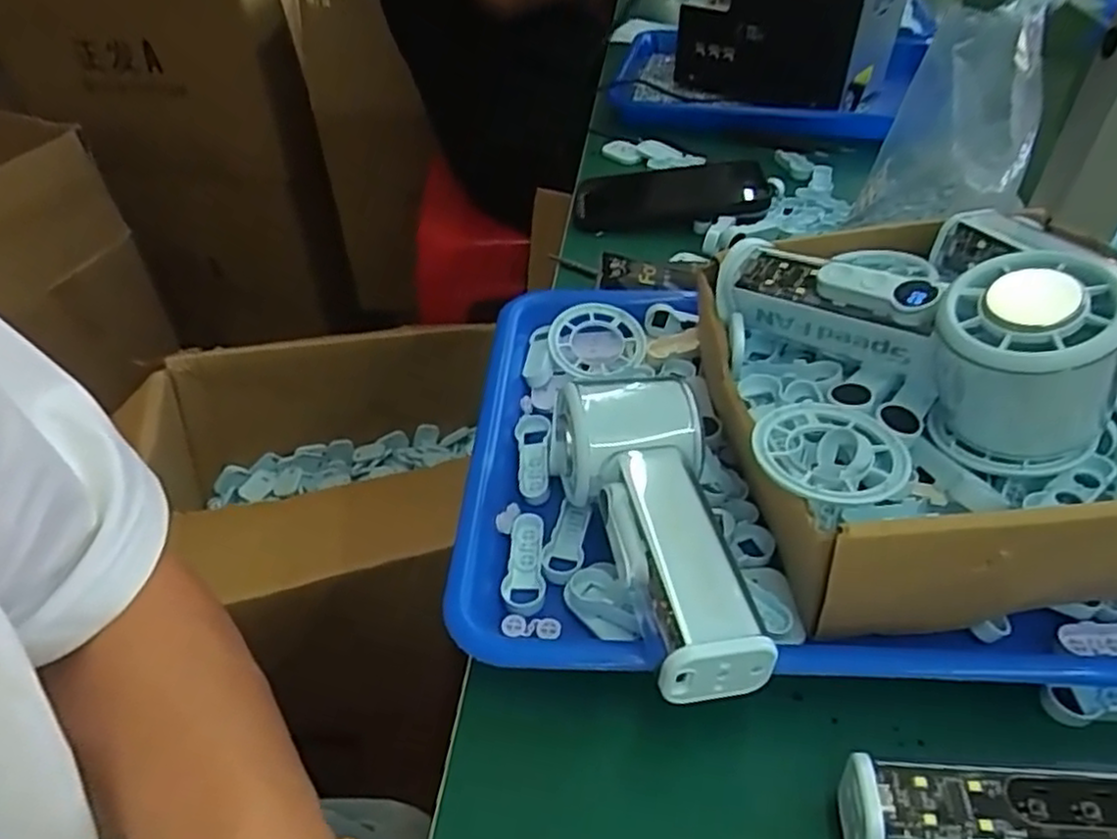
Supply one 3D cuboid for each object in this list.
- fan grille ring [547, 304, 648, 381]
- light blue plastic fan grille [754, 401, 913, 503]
[{"bbox_3d":[0.024,-0.048,0.444,0.056,0.011,0.048,0,61,3],"label":"fan grille ring"},{"bbox_3d":[0.104,0.014,0.283,0.053,0.012,0.056,-1,43,0],"label":"light blue plastic fan grille"}]

